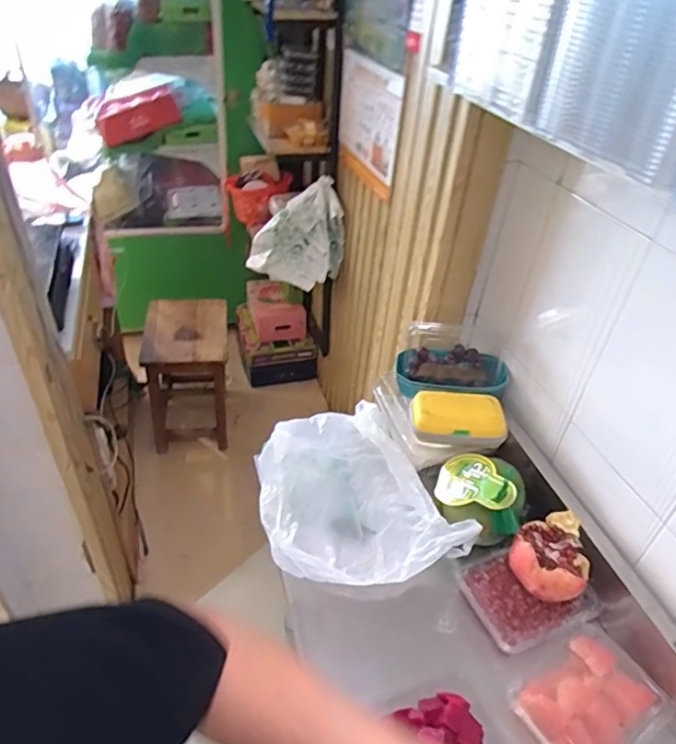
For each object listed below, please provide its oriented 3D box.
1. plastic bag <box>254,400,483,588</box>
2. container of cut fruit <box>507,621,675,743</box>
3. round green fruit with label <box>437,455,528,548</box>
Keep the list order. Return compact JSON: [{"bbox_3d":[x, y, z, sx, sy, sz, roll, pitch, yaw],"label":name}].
[{"bbox_3d":[0.013,0.198,0.890,0.265,0.101,0.319,-12,41,-21],"label":"plastic bag"},{"bbox_3d":[0.311,0.408,0.676,0.169,0.032,0.131,-19,44,-28],"label":"container of cut fruit"},{"bbox_3d":[0.216,0.195,0.835,0.132,0.130,0.108,19,40,16],"label":"round green fruit with label"}]

